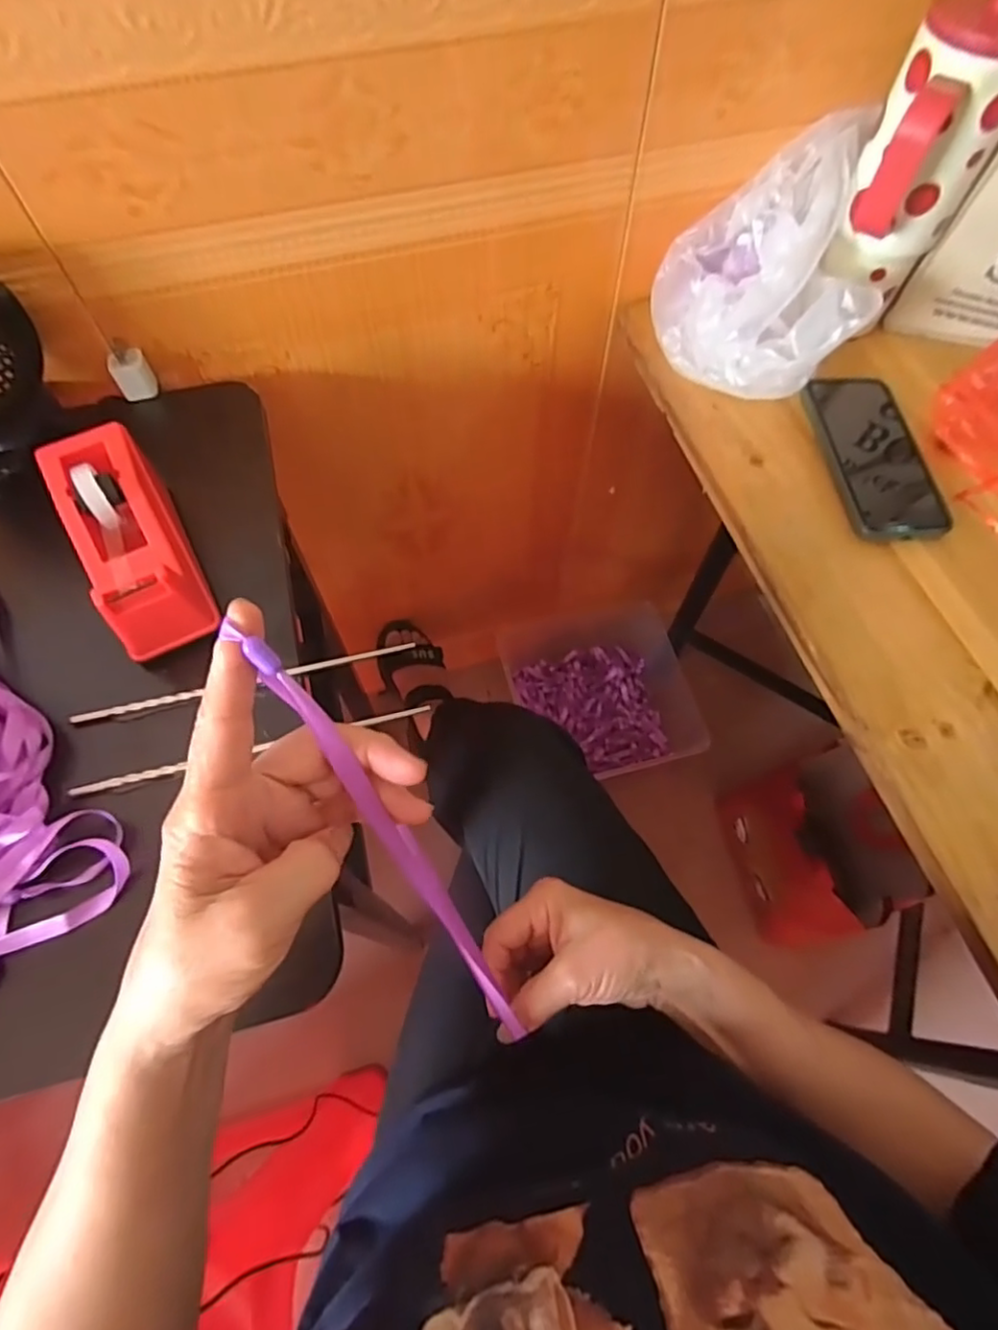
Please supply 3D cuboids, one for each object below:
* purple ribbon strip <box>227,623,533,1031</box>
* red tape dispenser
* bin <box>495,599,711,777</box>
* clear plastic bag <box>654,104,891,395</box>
[{"bbox_3d":[-0.044,0.092,0.300,0.012,0.246,0.017,-34,32,-17],"label":"purple ribbon strip"},{"bbox_3d":[-0.248,-0.083,0.425,0.062,0.071,0.159,-27,67,-12],"label":"red tape dispenser"},{"bbox_3d":[0.175,0.049,1.151,0.302,0.124,0.303,-11,65,-5],"label":"bin"},{"bbox_3d":[0.219,-0.328,0.525,0.151,0.115,0.225,1,64,0],"label":"clear plastic bag"}]

